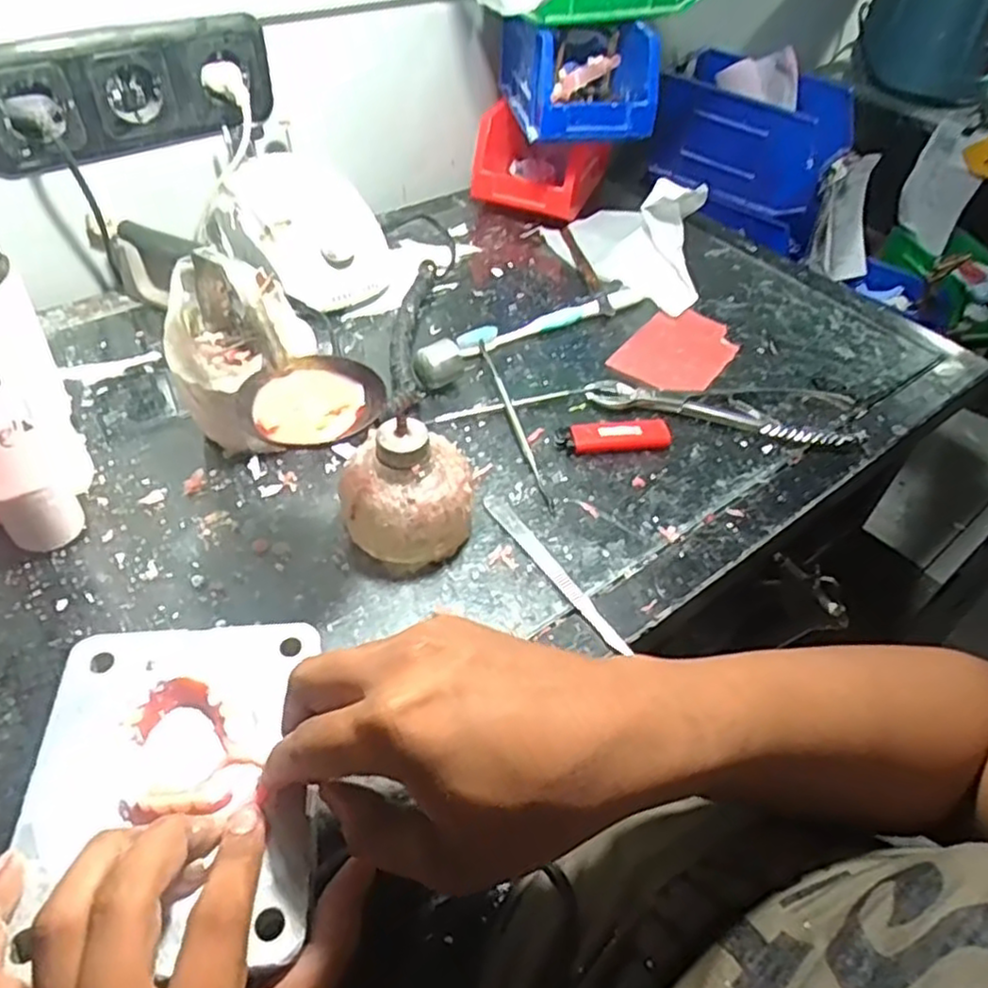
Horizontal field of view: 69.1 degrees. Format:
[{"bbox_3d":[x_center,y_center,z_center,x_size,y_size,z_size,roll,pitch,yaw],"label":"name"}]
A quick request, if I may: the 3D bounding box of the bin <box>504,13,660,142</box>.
[{"bbox_3d":[0.070,-0.373,0.633,0.109,0.078,0.147,-5,49,-10],"label":"bin"}]

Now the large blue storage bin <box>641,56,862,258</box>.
[{"bbox_3d":[0.324,-0.428,0.896,0.222,0.144,0.141,34,53,23],"label":"large blue storage bin"}]

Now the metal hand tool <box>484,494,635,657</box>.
[{"bbox_3d":[0.034,0.044,0.422,0.013,0.004,0.132,-25,55,-25],"label":"metal hand tool"}]

